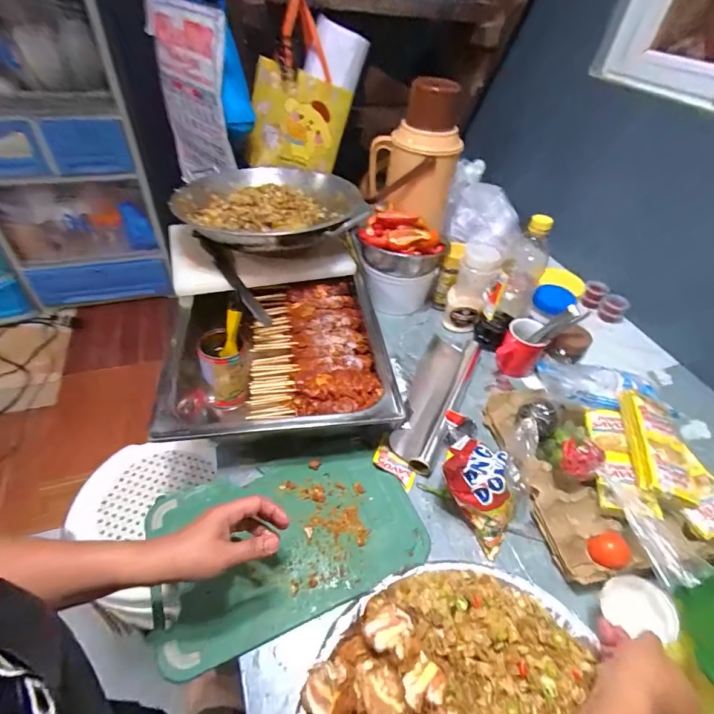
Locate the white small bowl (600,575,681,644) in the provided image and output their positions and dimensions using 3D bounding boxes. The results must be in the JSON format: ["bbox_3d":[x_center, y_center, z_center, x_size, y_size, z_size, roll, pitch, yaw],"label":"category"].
[{"bbox_3d":[0.312,0.282,0.444,0.072,0.024,0.058,-3,44,13],"label":"white small bowl"}]

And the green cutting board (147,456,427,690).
[{"bbox_3d":[-0.087,0.241,0.532,0.337,0.012,0.211,-12,47,-17],"label":"green cutting board"}]

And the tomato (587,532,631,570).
[{"bbox_3d":[0.315,0.249,0.499,0.042,0.034,0.041,2,44,-2],"label":"tomato"}]

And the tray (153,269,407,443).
[{"bbox_3d":[-0.130,-0.004,0.694,0.344,0.113,0.361,-3,45,-8],"label":"tray"}]

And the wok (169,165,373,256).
[{"bbox_3d":[-0.185,-0.311,0.827,0.377,0.104,0.371,2,44,-3],"label":"wok"}]

